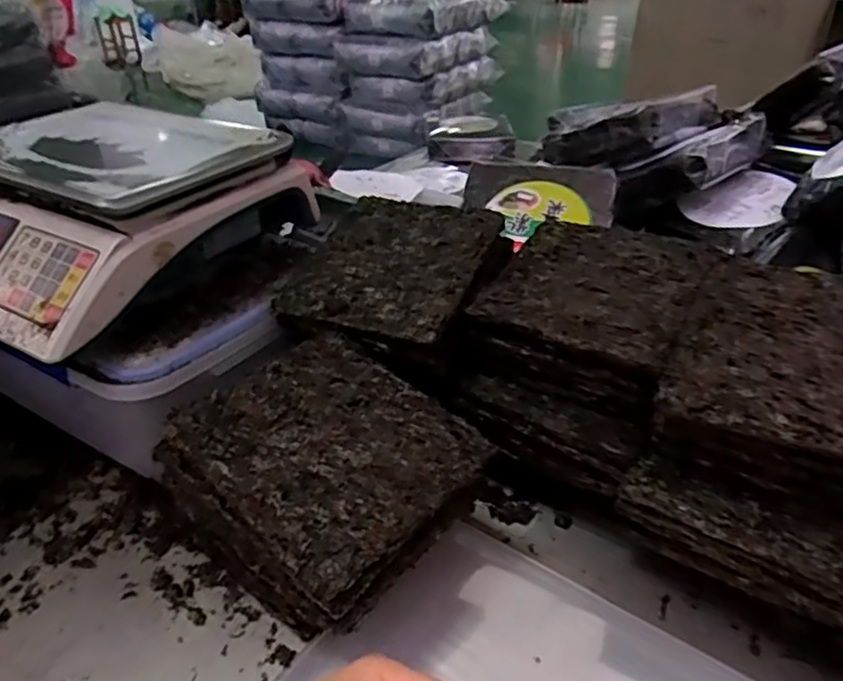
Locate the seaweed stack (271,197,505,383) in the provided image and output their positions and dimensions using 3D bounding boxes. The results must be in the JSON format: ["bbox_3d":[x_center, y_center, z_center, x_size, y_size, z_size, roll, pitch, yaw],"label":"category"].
[{"bbox_3d":[-0.026,-0.068,0.645,0.181,0.034,0.198,15,51,26],"label":"seaweed stack"}]

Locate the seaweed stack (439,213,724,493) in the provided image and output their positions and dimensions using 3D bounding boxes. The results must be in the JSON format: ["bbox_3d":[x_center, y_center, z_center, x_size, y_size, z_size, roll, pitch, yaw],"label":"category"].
[{"bbox_3d":[0.155,0.001,0.616,0.173,0.138,0.217,19,38,28],"label":"seaweed stack"}]

